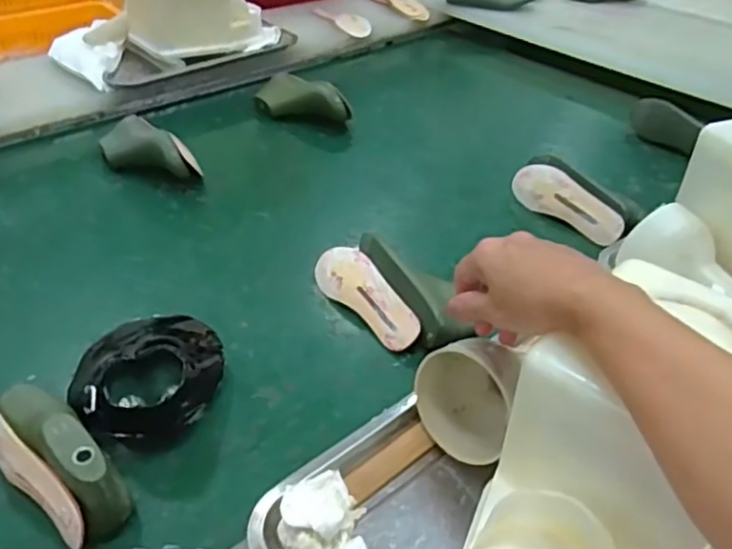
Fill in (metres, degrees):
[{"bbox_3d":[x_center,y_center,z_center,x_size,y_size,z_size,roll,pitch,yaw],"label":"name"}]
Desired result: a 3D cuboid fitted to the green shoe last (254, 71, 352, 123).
[{"bbox_3d":[-0.109,-0.290,1.081,0.183,0.075,0.055,12,39,15],"label":"green shoe last"}]

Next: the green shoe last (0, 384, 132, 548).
[{"bbox_3d":[-0.262,0.142,0.527,0.173,0.078,0.064,30,46,33],"label":"green shoe last"}]

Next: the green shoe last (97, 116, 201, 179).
[{"bbox_3d":[-0.324,-0.180,0.937,0.155,0.068,0.073,17,40,20],"label":"green shoe last"}]

